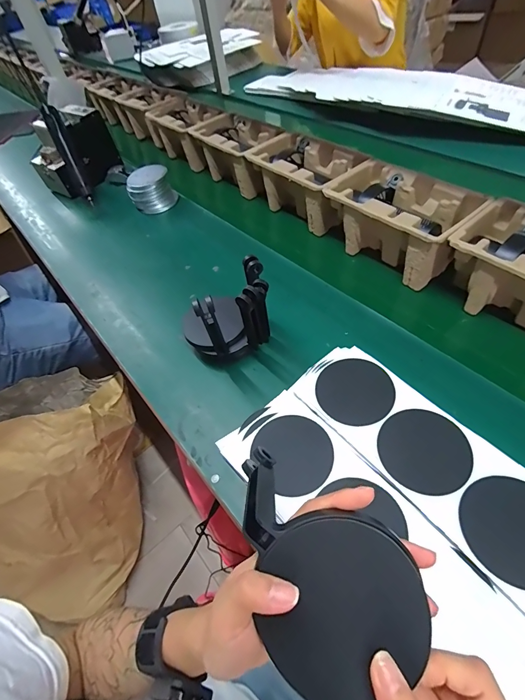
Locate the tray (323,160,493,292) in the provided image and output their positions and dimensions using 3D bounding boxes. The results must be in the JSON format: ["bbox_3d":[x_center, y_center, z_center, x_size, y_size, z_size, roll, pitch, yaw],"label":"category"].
[{"bbox_3d":[0.227,-0.221,0.591,0.142,0.098,0.233,-37,57,-21],"label":"tray"}]

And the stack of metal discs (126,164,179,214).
[{"bbox_3d":[-0.264,-0.382,0.815,0.101,0.079,0.078,-22,53,-11],"label":"stack of metal discs"}]

